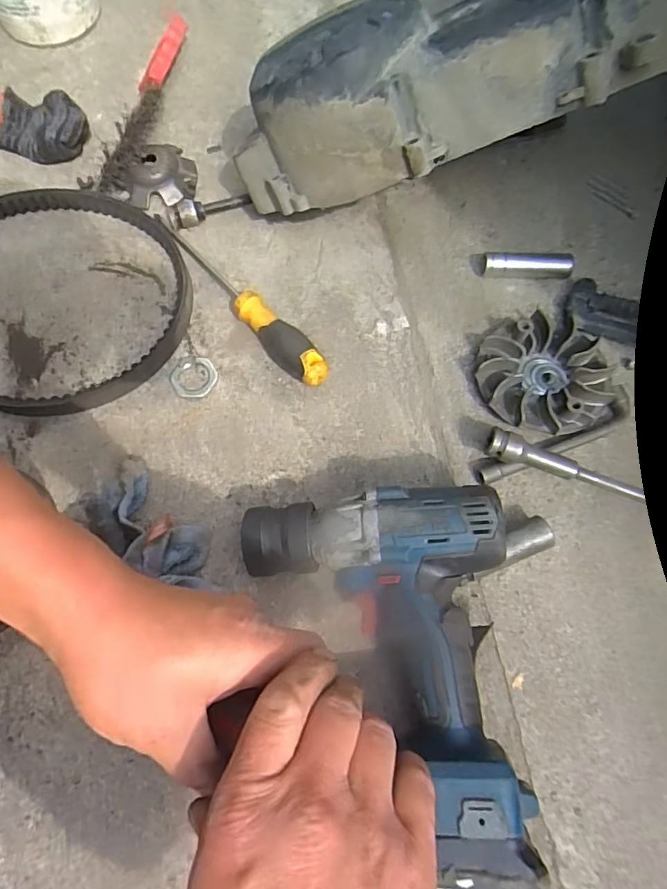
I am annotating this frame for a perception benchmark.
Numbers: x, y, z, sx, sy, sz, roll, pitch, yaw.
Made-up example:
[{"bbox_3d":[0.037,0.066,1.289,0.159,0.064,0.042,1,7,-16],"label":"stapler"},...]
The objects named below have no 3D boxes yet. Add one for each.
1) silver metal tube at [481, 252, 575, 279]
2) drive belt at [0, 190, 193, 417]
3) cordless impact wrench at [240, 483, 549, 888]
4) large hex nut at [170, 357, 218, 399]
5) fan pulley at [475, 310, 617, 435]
[{"bbox_3d":[0.181,-0.166,0.484,0.080,0.020,0.017,2,71,0],"label":"silver metal tube"},{"bbox_3d":[-0.259,-0.138,0.481,0.242,0.019,0.247,-40,76,-13],"label":"drive belt"},{"bbox_3d":[0.032,0.154,0.332,0.182,0.086,0.253,-1,71,-1],"label":"cordless impact wrench"},{"bbox_3d":[-0.124,-0.060,0.461,0.039,0.004,0.041,6,71,2],"label":"large hex nut"},{"bbox_3d":[0.177,-0.060,0.442,0.105,0.032,0.104,0,71,0],"label":"fan pulley"}]

